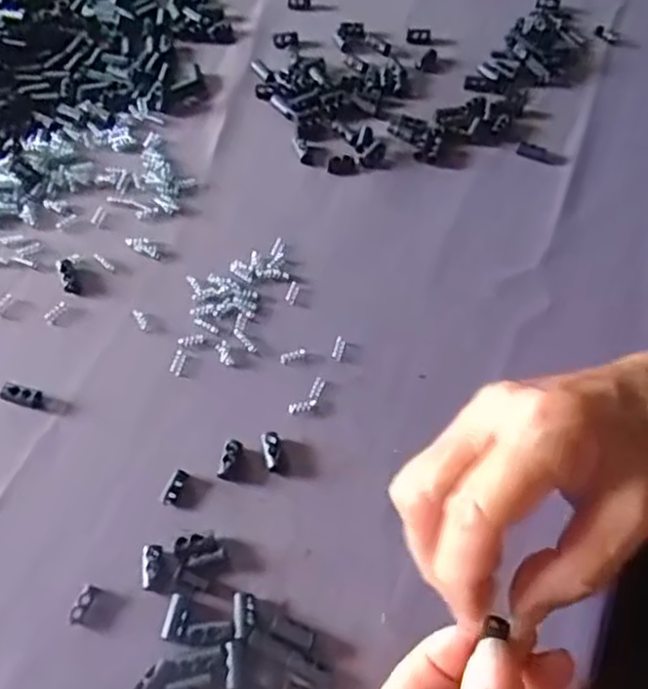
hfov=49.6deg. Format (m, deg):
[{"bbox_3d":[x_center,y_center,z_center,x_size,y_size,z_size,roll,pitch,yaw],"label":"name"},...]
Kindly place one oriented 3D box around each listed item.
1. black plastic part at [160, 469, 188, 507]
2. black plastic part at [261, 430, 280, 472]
[{"bbox_3d":[-0.070,0.066,0.327,0.008,0.004,0.017,23,59,9],"label":"black plastic part"},{"bbox_3d":[-0.025,0.051,0.336,0.009,0.008,0.018,-3,58,-7],"label":"black plastic part"}]

